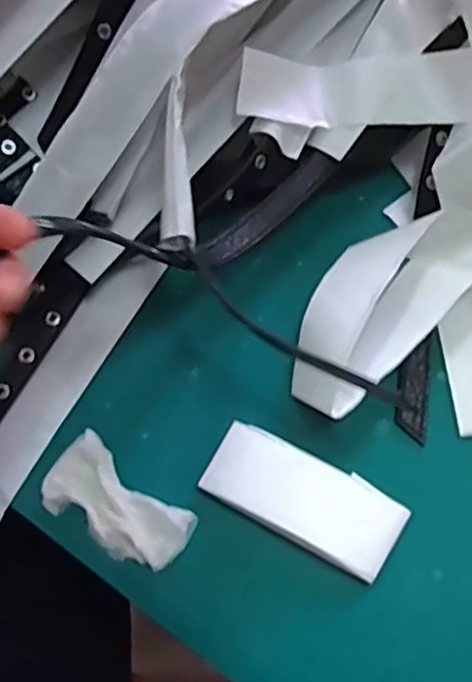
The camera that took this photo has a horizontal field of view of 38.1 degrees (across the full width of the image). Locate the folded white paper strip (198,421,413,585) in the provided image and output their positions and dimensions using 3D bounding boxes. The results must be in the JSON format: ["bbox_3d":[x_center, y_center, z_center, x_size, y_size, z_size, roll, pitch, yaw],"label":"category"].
[{"bbox_3d":[0.041,0.094,0.411,0.116,0.012,0.049,27,73,11],"label":"folded white paper strip"}]

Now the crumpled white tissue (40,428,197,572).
[{"bbox_3d":[-0.073,0.100,0.413,0.093,0.010,0.048,35,75,14],"label":"crumpled white tissue"}]

